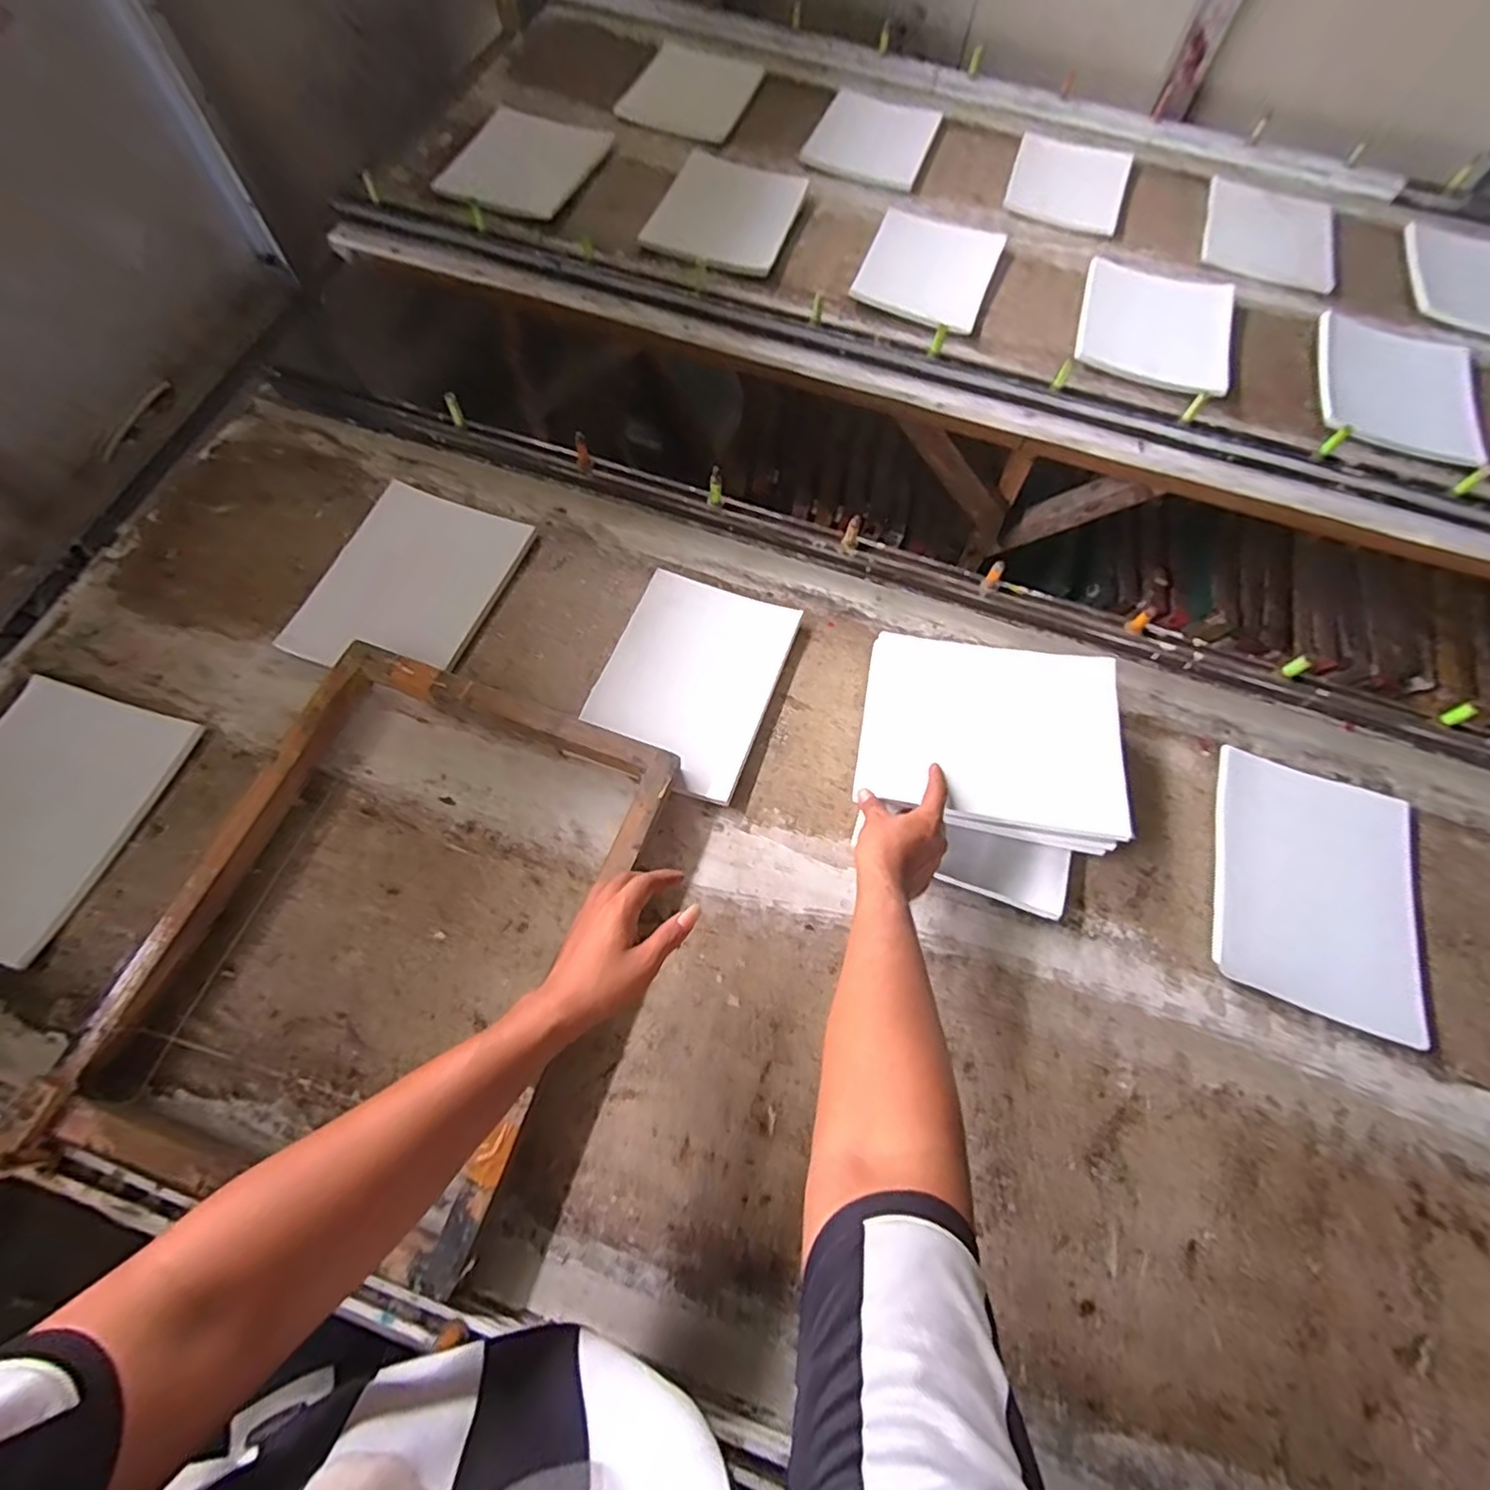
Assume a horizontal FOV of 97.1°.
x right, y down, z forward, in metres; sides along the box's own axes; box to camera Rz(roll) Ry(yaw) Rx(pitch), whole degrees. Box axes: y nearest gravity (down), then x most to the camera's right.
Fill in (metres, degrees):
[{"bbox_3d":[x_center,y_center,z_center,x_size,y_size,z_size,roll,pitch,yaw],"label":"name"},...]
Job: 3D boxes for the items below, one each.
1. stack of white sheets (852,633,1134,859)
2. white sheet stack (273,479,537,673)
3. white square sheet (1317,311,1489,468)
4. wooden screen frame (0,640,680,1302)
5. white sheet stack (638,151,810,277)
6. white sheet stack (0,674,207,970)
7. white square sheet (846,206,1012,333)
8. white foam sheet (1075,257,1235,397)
[{"bbox_3d":[0.273,-0.011,0.741,0.273,0.028,0.225,7,72,13],"label":"stack of white sheets"},{"bbox_3d":[-0.418,-0.201,0.824,0.200,0.015,0.269,24,70,-3],"label":"white sheet stack"},{"bbox_3d":[0.998,-0.545,1.003,0.227,0.027,0.282,21,71,8],"label":"white square sheet"},{"bbox_3d":[-0.342,0.176,0.649,0.401,0.070,0.523,19,67,3],"label":"wooden screen frame"},{"bbox_3d":[-0.031,-0.924,1.138,0.224,0.016,0.284,17,71,7],"label":"white sheet stack"},{"bbox_3d":[-0.747,0.069,0.690,0.199,0.015,0.268,19,68,-1],"label":"white sheet stack"},{"bbox_3d":[0.306,-0.790,1.088,0.203,0.020,0.248,22,72,8],"label":"white square sheet"},{"bbox_3d":[0.644,-0.653,1.034,0.221,0.015,0.289,17,68,10],"label":"white foam sheet"}]

